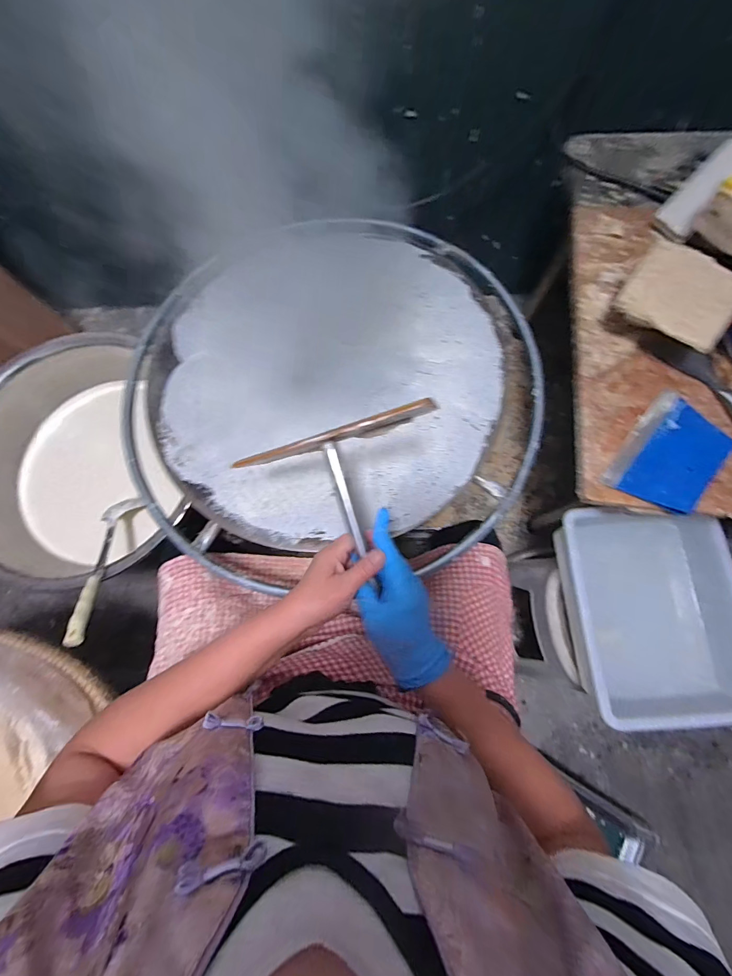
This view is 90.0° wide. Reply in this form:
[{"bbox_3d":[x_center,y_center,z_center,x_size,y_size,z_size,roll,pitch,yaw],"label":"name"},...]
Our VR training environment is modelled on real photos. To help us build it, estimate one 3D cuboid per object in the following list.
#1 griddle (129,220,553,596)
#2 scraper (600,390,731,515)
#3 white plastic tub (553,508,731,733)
[{"bbox_3d":[-0.063,-0.172,0.611,0.671,0.061,0.610,0,77,1],"label":"griddle"},{"bbox_3d":[0.462,-0.052,0.551,0.119,0.023,0.181,39,80,9],"label":"scraper"},{"bbox_3d":[0.512,0.214,0.664,0.268,0.136,0.342,-3,77,0],"label":"white plastic tub"}]

